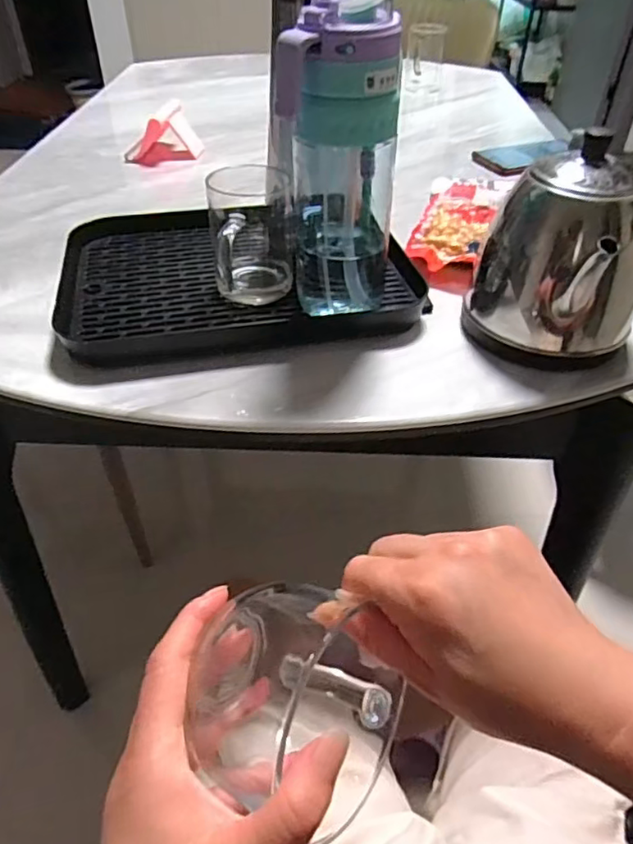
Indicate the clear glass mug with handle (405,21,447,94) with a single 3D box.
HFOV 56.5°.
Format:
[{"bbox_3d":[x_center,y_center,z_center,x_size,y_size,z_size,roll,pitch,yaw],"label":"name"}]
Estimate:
[{"bbox_3d":[0.209,-0.697,1.111,0.069,0.104,0.072,10,44,9],"label":"clear glass mug with handle"}]

